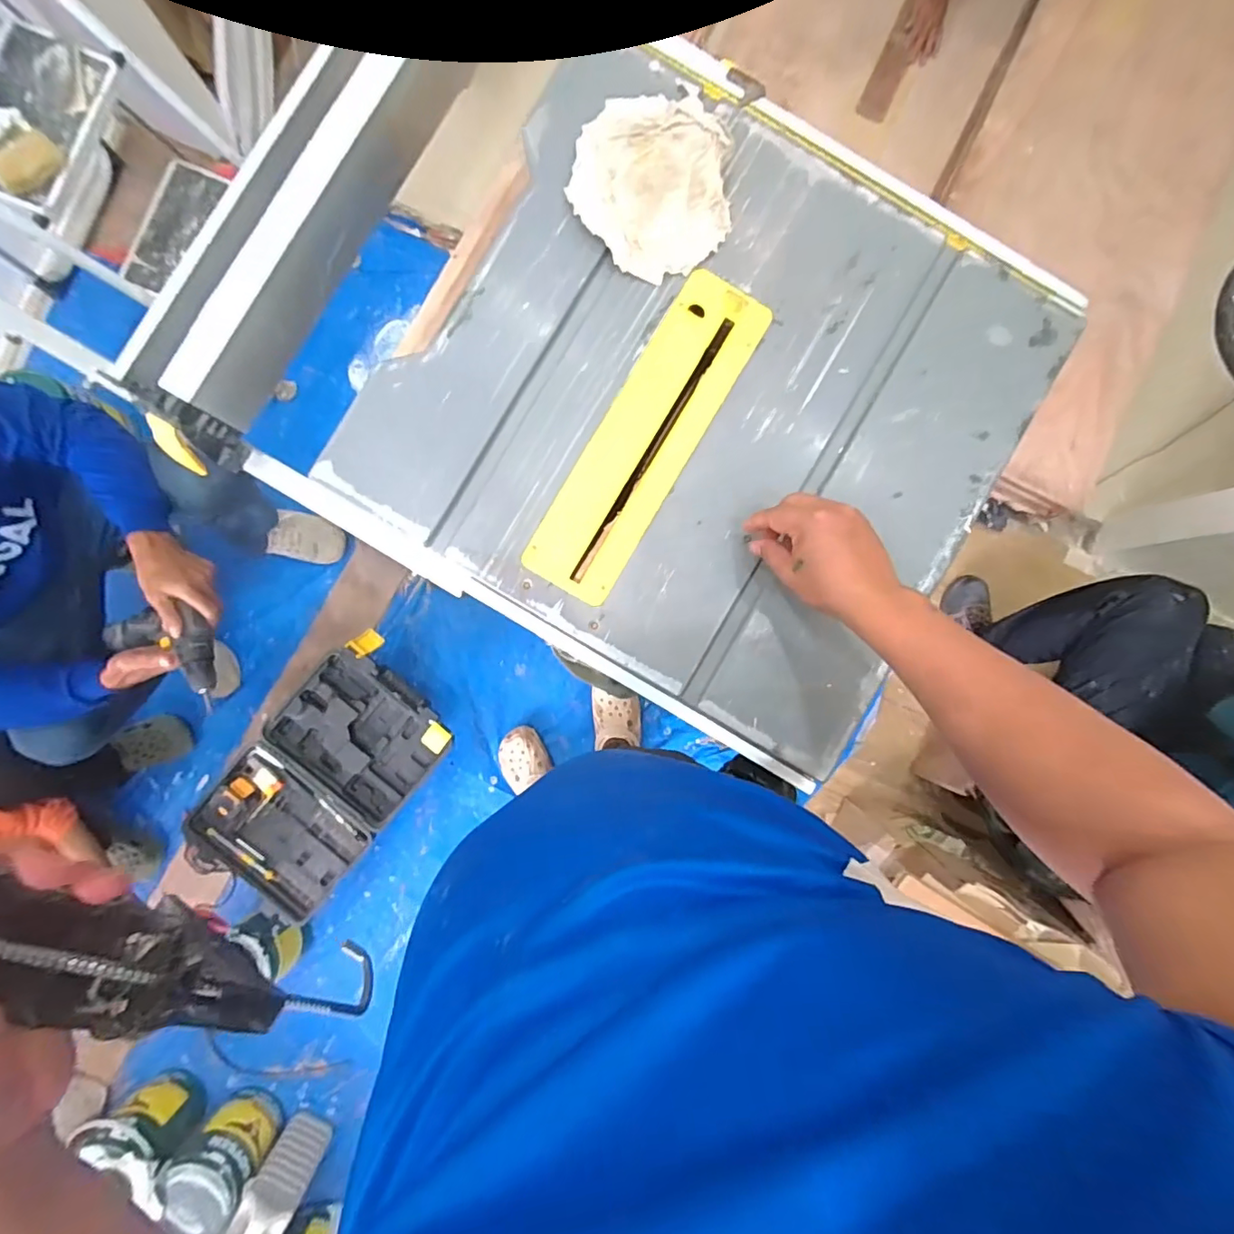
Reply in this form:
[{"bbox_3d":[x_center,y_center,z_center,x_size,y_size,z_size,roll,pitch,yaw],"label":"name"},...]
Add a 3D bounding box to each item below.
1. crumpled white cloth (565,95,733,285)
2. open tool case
[{"bbox_3d":[0.037,-0.428,0.544,0.147,0.034,0.161,-43,90,-3],"label":"crumpled white cloth"},{"bbox_3d":[-0.620,0.337,1.178,0.327,0.058,0.554,40,88,0],"label":"open tool case"}]

